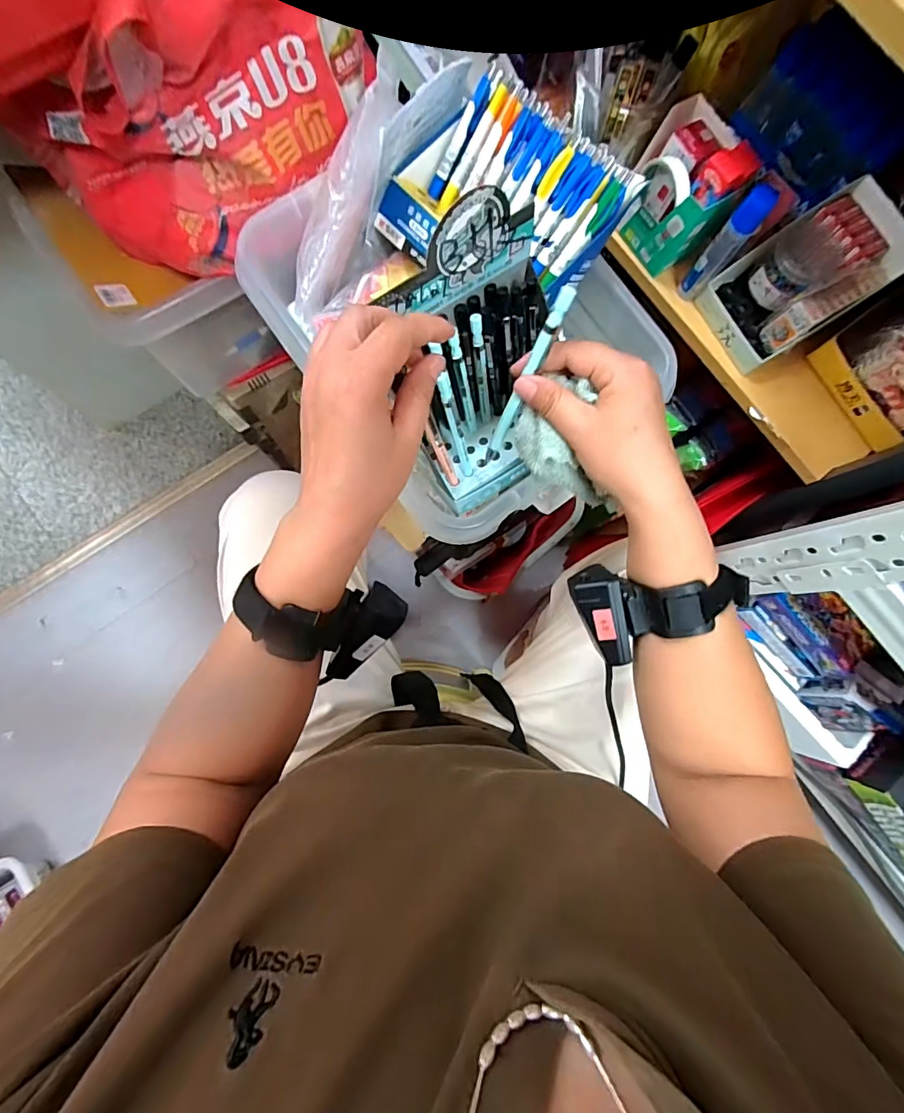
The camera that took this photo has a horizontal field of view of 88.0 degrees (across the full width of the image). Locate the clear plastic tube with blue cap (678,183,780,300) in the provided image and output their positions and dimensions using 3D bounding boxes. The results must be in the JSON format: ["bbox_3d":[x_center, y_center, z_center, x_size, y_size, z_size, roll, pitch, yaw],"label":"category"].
[{"bbox_3d":[0.289,-0.329,0.500,0.027,0.125,0.024,32,80,0],"label":"clear plastic tube with blue cap"}]

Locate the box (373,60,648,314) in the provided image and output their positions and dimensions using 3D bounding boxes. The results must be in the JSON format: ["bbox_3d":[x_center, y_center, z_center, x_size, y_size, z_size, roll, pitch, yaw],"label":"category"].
[{"bbox_3d":[0.042,-0.314,0.407,0.188,0.072,0.137,39,80,2],"label":"box"}]

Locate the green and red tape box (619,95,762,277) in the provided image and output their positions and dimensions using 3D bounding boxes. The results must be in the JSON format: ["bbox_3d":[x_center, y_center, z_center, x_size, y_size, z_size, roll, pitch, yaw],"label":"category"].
[{"bbox_3d":[0.255,-0.403,0.512,0.109,0.112,0.099,39,80,2],"label":"green and red tape box"}]

